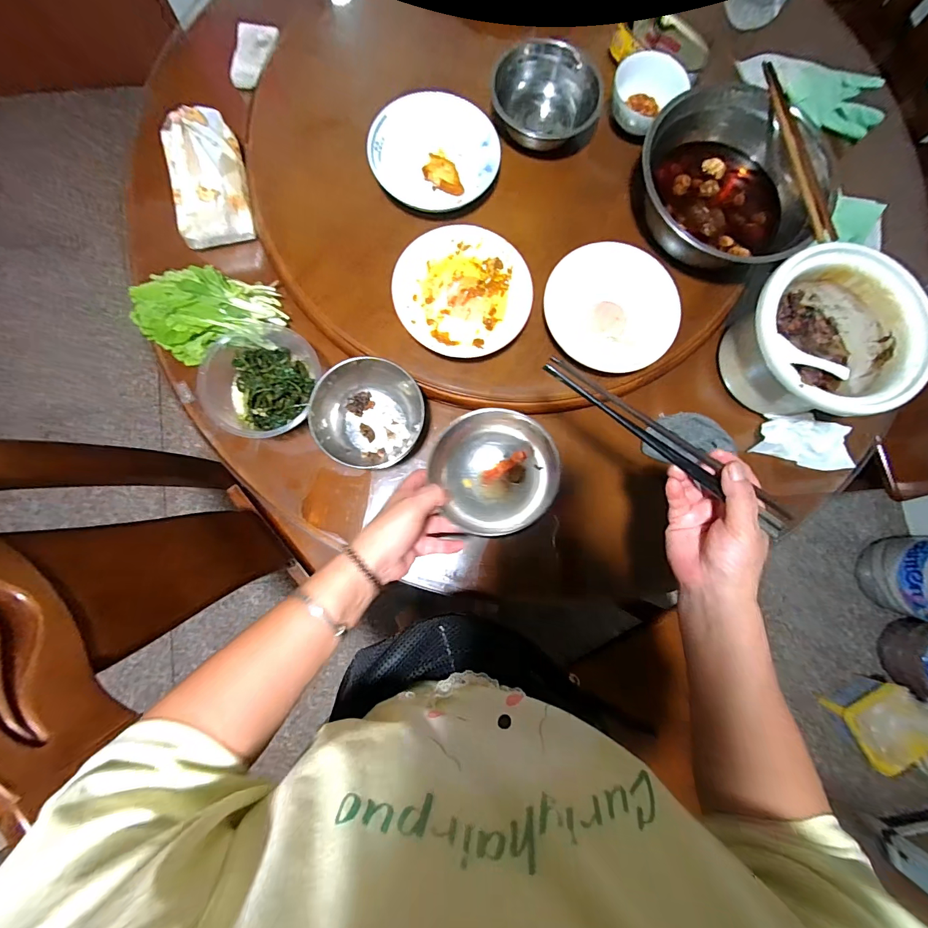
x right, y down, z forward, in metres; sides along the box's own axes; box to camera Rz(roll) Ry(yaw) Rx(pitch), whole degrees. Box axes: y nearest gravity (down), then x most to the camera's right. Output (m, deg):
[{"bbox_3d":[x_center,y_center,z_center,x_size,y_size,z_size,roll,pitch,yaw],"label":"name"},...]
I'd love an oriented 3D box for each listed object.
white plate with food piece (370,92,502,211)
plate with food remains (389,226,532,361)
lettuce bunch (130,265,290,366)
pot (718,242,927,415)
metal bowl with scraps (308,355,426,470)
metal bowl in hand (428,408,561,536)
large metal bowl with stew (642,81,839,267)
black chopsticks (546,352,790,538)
[{"bbox_3d":[-0.040,-0.437,0.562,0.172,0.025,0.163,0,82,-3],"label":"white plate with food piece"},{"bbox_3d":[-0.001,-0.229,0.536,0.173,0.026,0.166,0,82,-3],"label":"plate with food remains"},{"bbox_3d":[-0.353,-0.208,0.546,0.195,0.057,0.107,-19,83,-5],"label":"lettuce bunch"},{"bbox_3d":[0.451,-0.154,0.534,0.192,0.127,0.195,0,82,-3],"label":"pot"},{"bbox_3d":[-0.127,-0.067,0.536,0.139,0.075,0.128,0,82,-3],"label":"metal bowl with scraps"},{"bbox_3d":[0.029,0.007,0.407,0.118,0.072,0.120,0,82,-3],"label":"metal bowl in hand"},{"bbox_3d":[0.361,-0.377,0.550,0.232,0.086,0.218,0,82,-3],"label":"large metal bowl with stew"},{"bbox_3d":[0.175,-0.018,0.351,0.244,0.028,0.027,35,82,0],"label":"black chopsticks"}]

